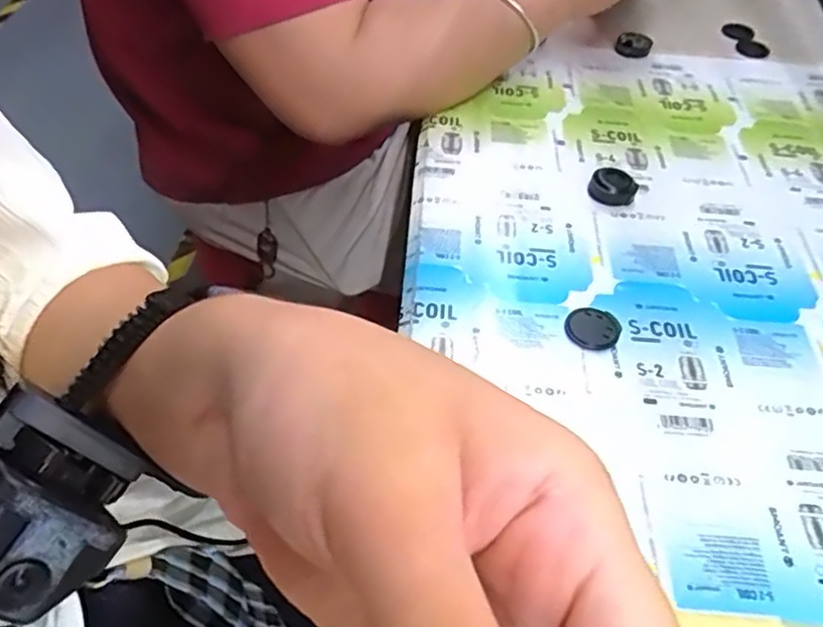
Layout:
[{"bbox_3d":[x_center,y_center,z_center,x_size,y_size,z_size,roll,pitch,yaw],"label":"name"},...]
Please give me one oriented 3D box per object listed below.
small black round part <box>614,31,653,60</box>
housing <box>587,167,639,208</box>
[{"bbox_3d":[0.191,-0.230,0.572,0.030,0.015,0.024,18,50,13],"label":"small black round part"},{"bbox_3d":[0.134,-0.082,0.444,0.030,0.015,0.025,22,51,16],"label":"housing"}]

